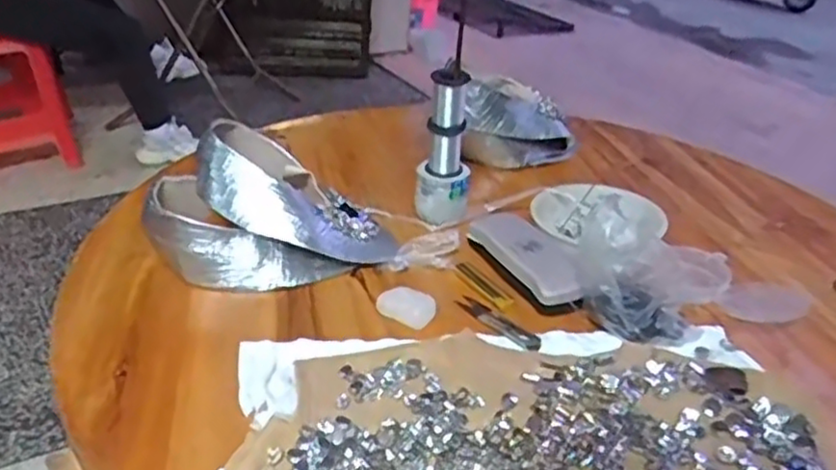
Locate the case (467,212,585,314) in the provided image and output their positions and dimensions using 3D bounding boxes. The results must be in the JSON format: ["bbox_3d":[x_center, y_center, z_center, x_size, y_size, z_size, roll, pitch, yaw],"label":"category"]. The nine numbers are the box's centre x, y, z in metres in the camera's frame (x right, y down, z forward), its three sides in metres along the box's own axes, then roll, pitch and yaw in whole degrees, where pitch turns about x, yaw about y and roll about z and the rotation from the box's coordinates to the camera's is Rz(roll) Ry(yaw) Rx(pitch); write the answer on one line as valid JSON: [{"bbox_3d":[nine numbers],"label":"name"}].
[{"bbox_3d":[0.118,0.024,0.739,0.069,0.033,0.156,-13,38,-30],"label":"case"}]

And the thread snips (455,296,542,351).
[{"bbox_3d":[0.076,0.083,0.674,0.025,0.013,0.097,-22,43,-39],"label":"thread snips"}]

